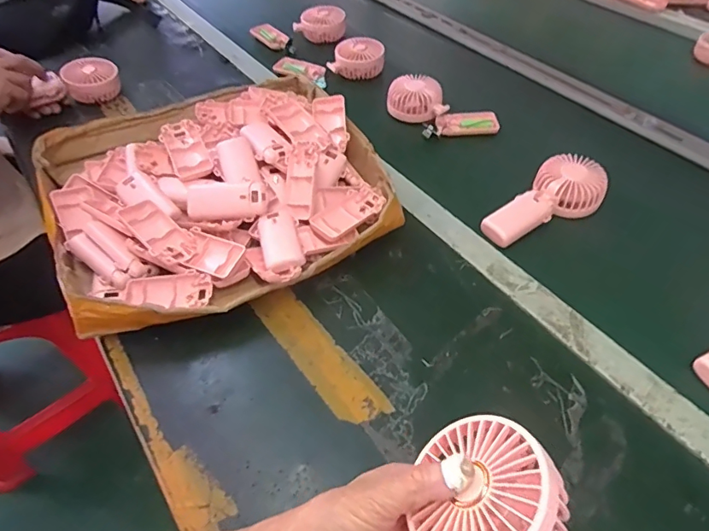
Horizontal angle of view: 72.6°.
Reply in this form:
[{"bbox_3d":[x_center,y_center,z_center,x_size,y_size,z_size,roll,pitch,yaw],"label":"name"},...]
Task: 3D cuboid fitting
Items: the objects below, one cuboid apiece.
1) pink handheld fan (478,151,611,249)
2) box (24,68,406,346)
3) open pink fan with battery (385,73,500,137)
[{"bbox_3d":[0.242,-0.078,0.608,0.160,0.051,0.082,-36,57,-26],"label":"pink handheld fan"},{"bbox_3d":[-0.181,-0.111,0.627,0.384,0.089,0.400,-21,51,-16],"label":"box"},{"bbox_3d":[0.130,-0.245,0.760,0.179,0.053,0.087,24,54,21],"label":"open pink fan with battery"}]

